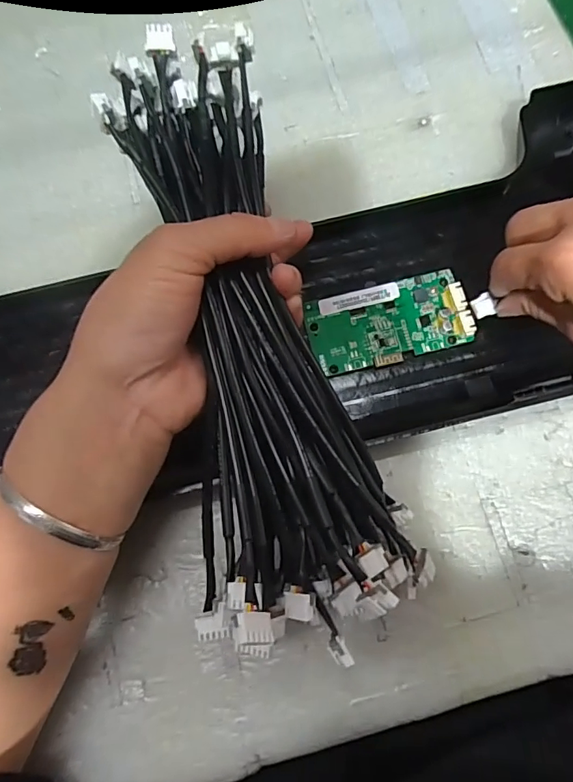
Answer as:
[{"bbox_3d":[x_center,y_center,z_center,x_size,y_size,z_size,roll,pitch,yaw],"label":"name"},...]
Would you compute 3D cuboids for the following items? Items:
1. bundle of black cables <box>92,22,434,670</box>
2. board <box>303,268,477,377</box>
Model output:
[{"bbox_3d":[-0.015,-0.027,0.208,0.092,0.054,0.259,-14,86,-2],"label":"bundle of black cables"},{"bbox_3d":[0.060,-0.042,0.287,0.093,0.010,0.048,-14,76,-2],"label":"board"}]

